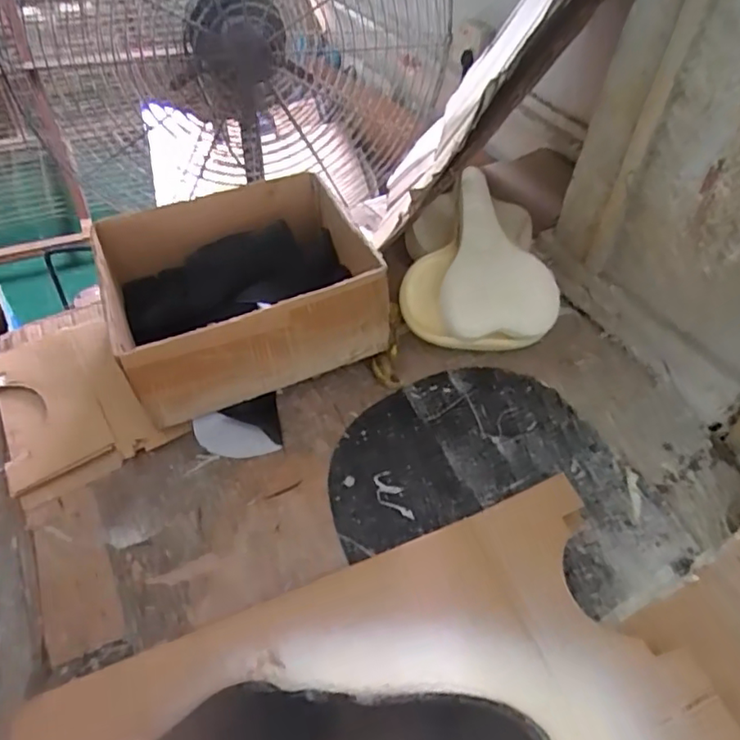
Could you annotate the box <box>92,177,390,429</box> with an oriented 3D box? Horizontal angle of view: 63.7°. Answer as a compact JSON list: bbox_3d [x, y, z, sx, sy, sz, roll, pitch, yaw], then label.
[{"bbox_3d":[-0.167,-0.114,0.773,0.313,0.132,0.282,-16,50,-16],"label":"box"}]

